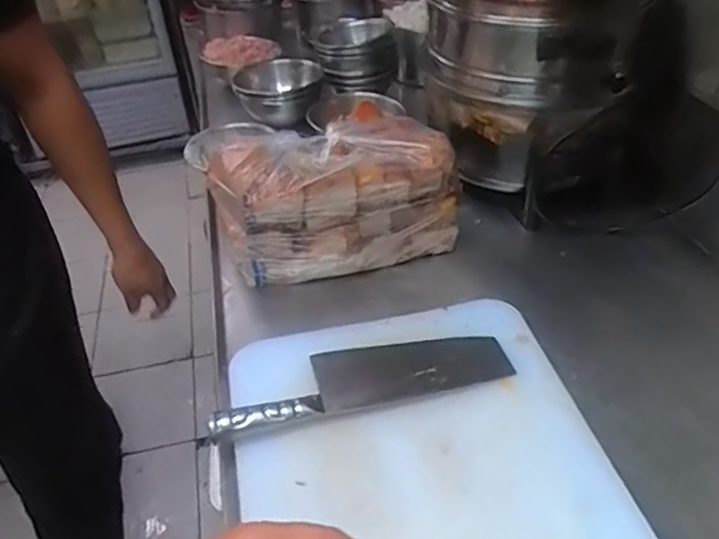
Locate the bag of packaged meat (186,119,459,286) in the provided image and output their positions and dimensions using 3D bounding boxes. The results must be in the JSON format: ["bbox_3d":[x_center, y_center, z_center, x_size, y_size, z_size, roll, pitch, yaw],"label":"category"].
[{"bbox_3d":[-0.030,-0.092,0.829,0.294,0.155,0.132,-14,41,-13],"label":"bag of packaged meat"}]

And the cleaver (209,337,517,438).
[{"bbox_3d":[0.005,0.111,0.657,0.311,0.024,0.088,-11,40,-9],"label":"cleaver"}]

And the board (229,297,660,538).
[{"bbox_3d":[0.062,0.188,0.595,0.341,0.030,0.390,-11,43,-9],"label":"board"}]

